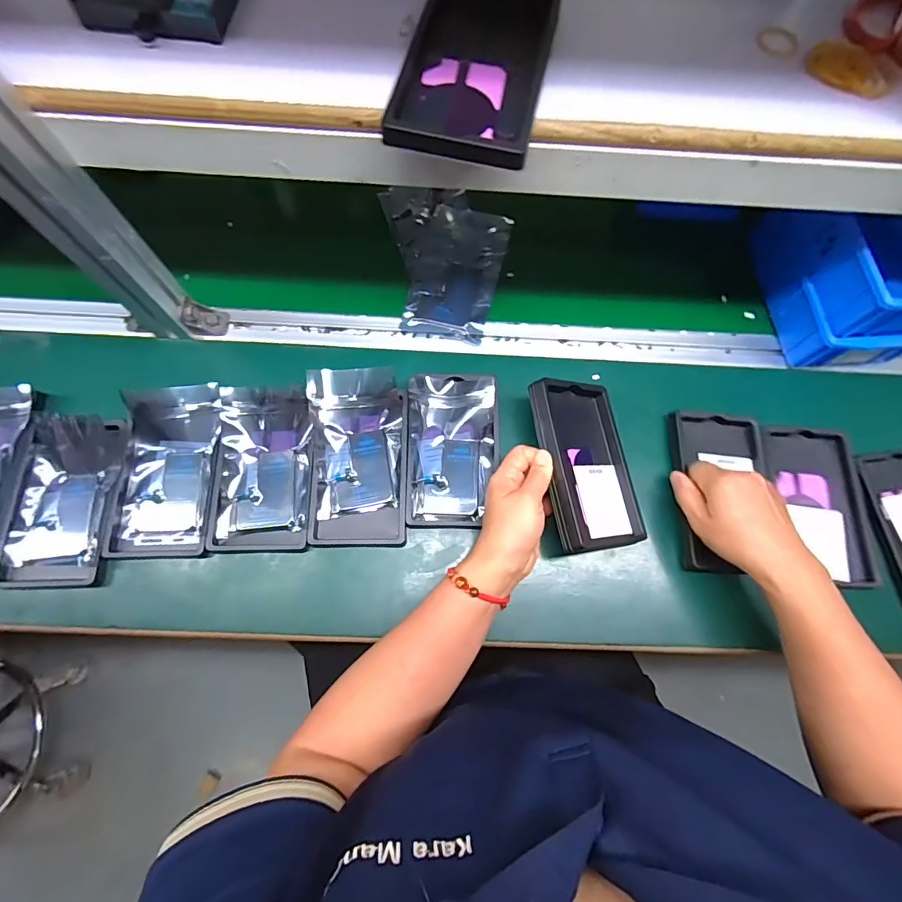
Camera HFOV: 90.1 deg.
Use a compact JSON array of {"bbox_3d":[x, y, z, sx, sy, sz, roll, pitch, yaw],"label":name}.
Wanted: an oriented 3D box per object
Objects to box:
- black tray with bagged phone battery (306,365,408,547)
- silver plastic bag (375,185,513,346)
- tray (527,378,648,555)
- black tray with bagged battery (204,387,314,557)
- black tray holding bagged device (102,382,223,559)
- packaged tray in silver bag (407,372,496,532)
[{"bbox_3d":[-0.091,0.004,0.441,0.094,0.028,0.171,-3,74,-3],"label":"black tray with bagged phone battery"},{"bbox_3d":[-0.017,-0.231,0.532,0.156,0.019,0.191,12,74,1],"label":"silver plastic bag"},{"bbox_3d":[0.129,0.010,0.429,0.094,0.018,0.160,2,70,-33],"label":"tray"},{"bbox_3d":[-0.184,0.015,0.437,0.090,0.023,0.158,0,74,-2],"label":"black tray with bagged battery"},{"bbox_3d":[-0.277,0.018,0.436,0.092,0.031,0.162,1,74,-2],"label":"black tray holding bagged device"},{"bbox_3d":[0.002,-0.004,0.452,0.088,0.019,0.156,0,74,-2],"label":"packaged tray in silver bag"}]

